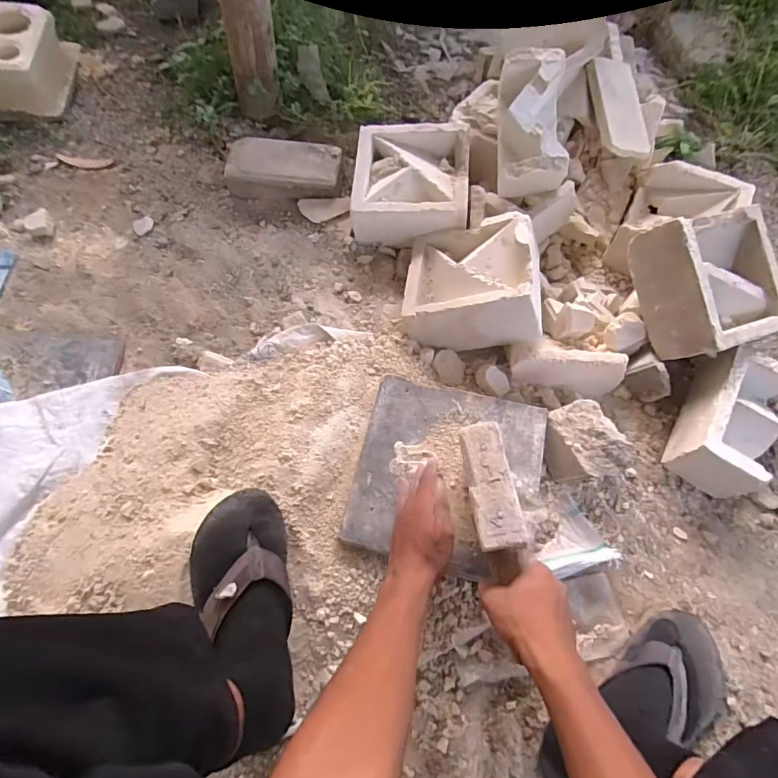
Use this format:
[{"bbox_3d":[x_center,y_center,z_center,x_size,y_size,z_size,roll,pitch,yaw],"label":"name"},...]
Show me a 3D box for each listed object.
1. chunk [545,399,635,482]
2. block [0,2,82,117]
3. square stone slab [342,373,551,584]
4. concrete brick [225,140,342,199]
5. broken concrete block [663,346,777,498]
[{"bbox_3d":[0.275,0.080,0.678,0.077,0.095,0.117,-25,69,-16],"label":"chunk"},{"bbox_3d":[-0.840,-0.717,1.027,0.249,0.113,0.238,-5,66,-5],"label":"block"},{"bbox_3d":[0.082,0.110,0.641,0.237,0.018,0.245,13,63,5],"label":"square stone slab"},{"bbox_3d":[-0.203,-0.419,0.924,0.218,0.072,0.105,4,64,-3],"label":"concrete brick"},{"bbox_3d":[0.518,0.046,0.715,0.109,0.093,0.201,31,66,10],"label":"broken concrete block"}]

